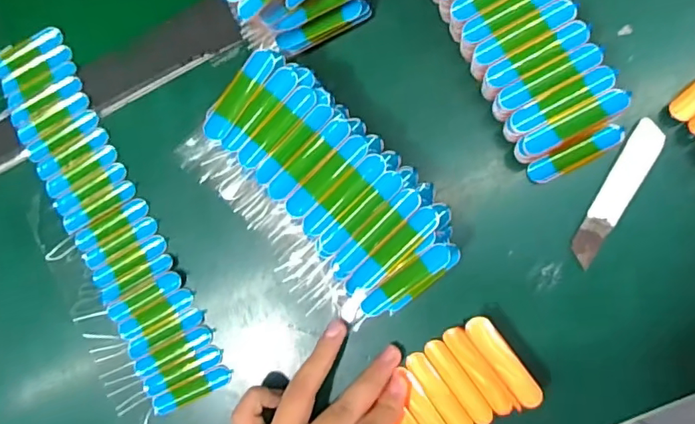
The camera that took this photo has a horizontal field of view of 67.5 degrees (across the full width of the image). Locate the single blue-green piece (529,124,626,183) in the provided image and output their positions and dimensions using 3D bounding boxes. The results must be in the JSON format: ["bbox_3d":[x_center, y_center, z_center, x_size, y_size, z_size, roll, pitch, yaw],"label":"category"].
[{"bbox_3d":[0.149,-0.038,0.338,0.064,0.004,0.014,-27,84,6],"label":"single blue-green piece"}]

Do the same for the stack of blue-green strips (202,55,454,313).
[{"bbox_3d":[-0.008,-0.016,0.336,0.082,0.061,0.171,-42,81,5],"label":"stack of blue-green strips"}]

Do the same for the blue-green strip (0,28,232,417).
[{"bbox_3d":[-0.182,0.002,0.390,0.061,0.006,0.300,-30,84,6],"label":"blue-green strip"}]

